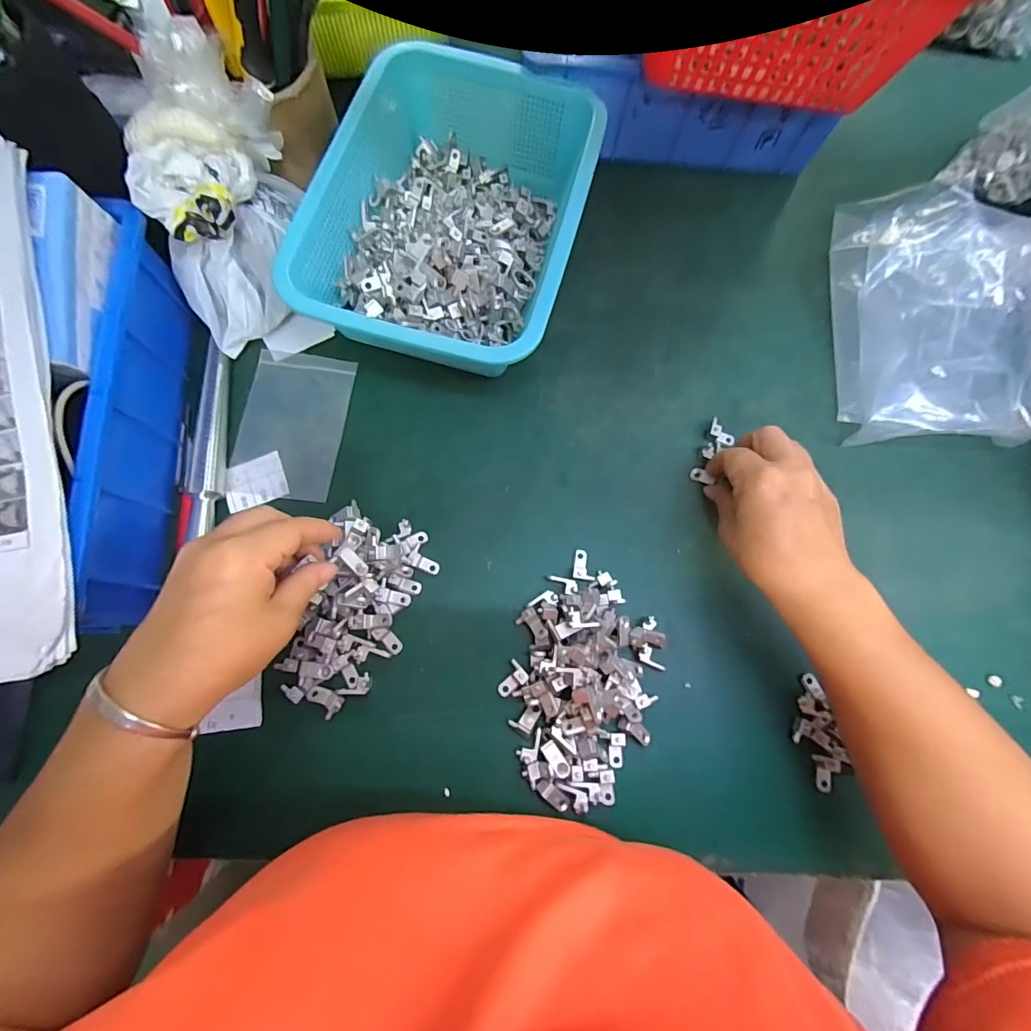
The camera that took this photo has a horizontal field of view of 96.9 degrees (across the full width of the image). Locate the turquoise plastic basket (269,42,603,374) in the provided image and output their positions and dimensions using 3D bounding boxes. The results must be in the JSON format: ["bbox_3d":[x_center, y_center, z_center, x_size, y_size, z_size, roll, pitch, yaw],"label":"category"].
[{"bbox_3d":[-0.046,-0.236,0.370,0.192,0.077,0.259,17,76,3],"label":"turquoise plastic basket"}]

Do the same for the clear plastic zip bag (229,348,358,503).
[{"bbox_3d":[-0.176,-0.074,0.362,0.079,0.006,0.119,7,76,0],"label":"clear plastic zip bag"}]

